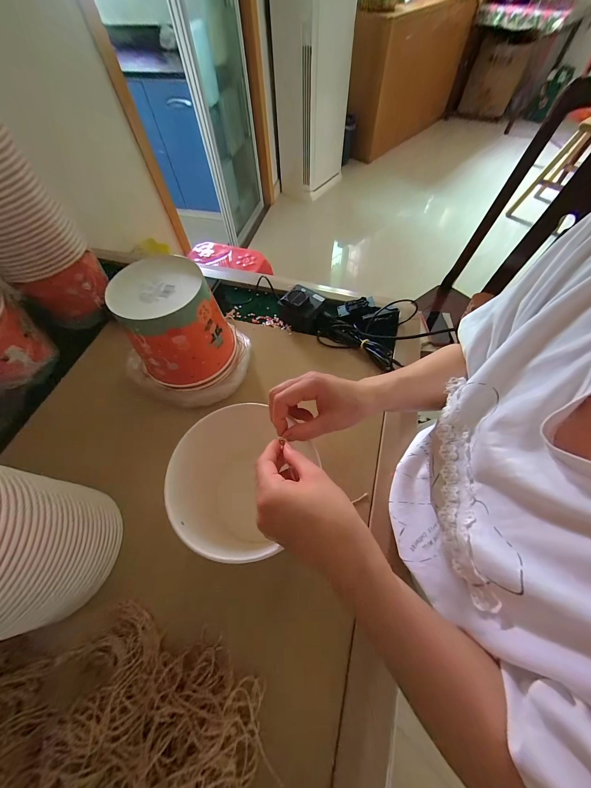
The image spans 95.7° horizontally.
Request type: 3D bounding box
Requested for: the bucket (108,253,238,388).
[{"bbox_3d":[-0.177,-0.106,0.419,0.141,0.142,0.135,-1,60,2],"label":"bucket"}]

